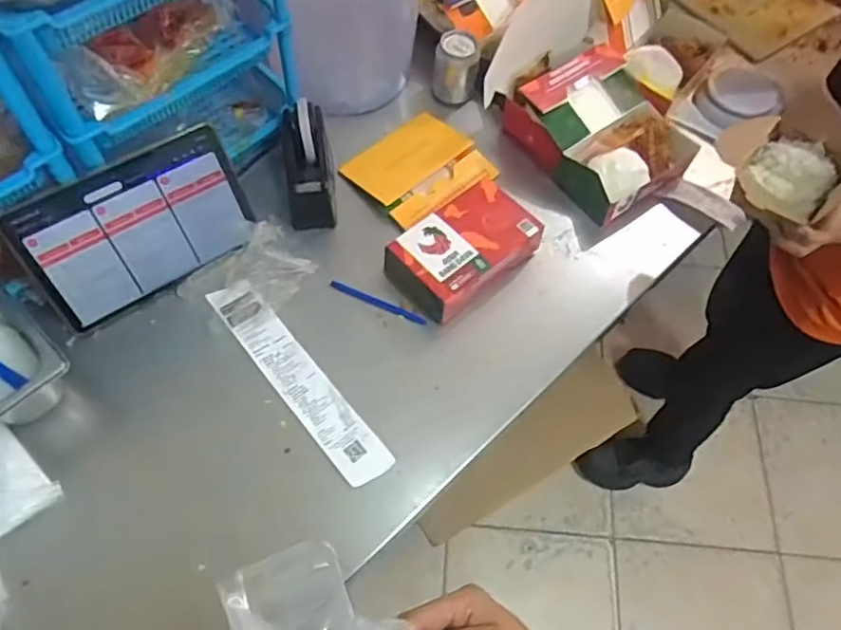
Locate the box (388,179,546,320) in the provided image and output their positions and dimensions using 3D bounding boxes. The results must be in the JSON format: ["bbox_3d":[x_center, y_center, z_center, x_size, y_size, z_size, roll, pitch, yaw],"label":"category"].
[{"bbox_3d":[0.058,-0.082,0.817,0.185,0.073,0.122,-38,71,-20],"label":"box"}]

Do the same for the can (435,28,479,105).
[{"bbox_3d":[0.051,-0.366,0.945,0.064,0.098,0.060,10,63,2],"label":"can"}]

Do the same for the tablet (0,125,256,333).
[{"bbox_3d":[-0.325,-0.101,0.742,0.248,0.161,0.012,-32,35,-19],"label":"tablet"}]

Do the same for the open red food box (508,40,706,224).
[{"bbox_3d":[0.266,-0.264,0.903,0.189,0.092,0.218,-30,69,-18],"label":"open red food box"}]

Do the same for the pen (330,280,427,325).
[{"bbox_3d":[-0.055,-0.015,0.812,0.133,0.008,0.012,25,64,9],"label":"pen"}]

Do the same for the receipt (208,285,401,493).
[{"bbox_3d":[-0.146,0.073,0.748,0.055,0.006,0.302,-35,70,-19],"label":"receipt"}]

